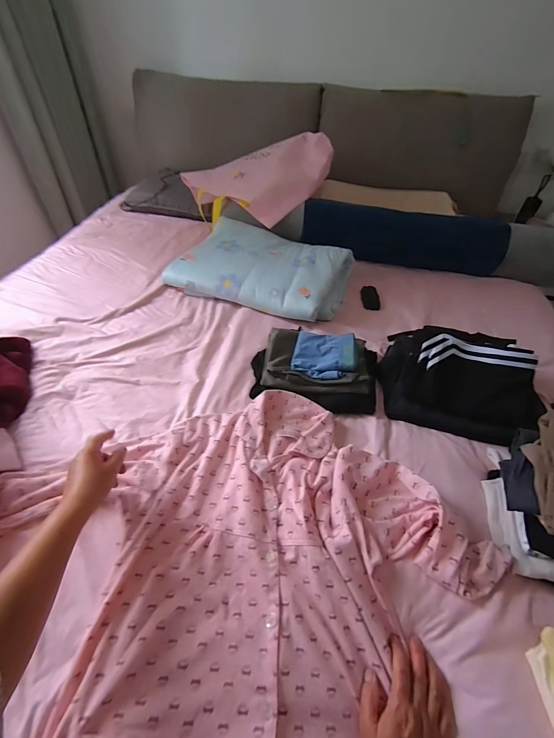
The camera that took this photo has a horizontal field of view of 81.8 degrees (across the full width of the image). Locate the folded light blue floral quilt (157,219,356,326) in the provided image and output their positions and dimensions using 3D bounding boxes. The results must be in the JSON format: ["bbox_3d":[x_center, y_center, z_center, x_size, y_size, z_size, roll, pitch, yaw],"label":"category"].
[{"bbox_3d":[-0.046,-0.324,1.018,0.531,0.109,0.350,18,46,14],"label":"folded light blue floral quilt"}]

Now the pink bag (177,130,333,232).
[{"bbox_3d":[-0.044,-0.698,1.190,0.538,0.082,0.411,-26,66,1],"label":"pink bag"}]

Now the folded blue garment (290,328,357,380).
[{"bbox_3d":[0.110,-0.035,0.736,0.144,0.035,0.138,8,46,4],"label":"folded blue garment"}]

